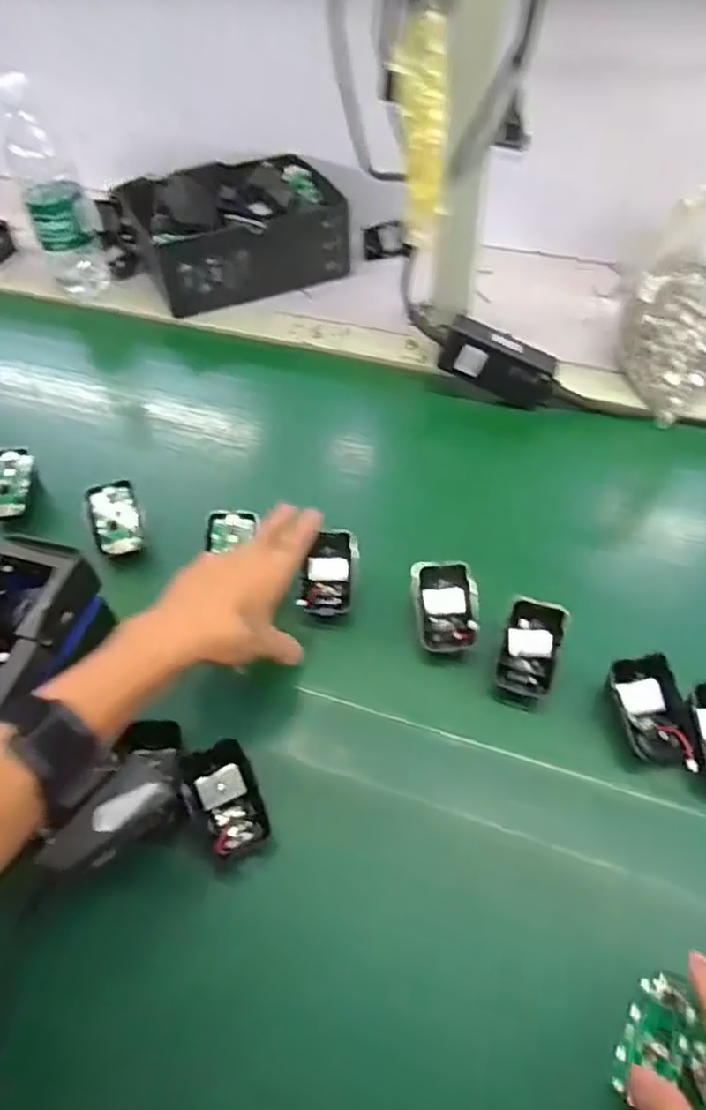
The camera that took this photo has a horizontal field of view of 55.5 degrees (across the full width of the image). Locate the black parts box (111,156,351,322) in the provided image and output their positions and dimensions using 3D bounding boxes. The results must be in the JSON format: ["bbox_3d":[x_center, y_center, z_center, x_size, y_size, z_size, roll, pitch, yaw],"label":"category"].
[{"bbox_3d":[-0.140,-0.414,0.848,0.247,0.086,0.183,-21,55,-14],"label":"black parts box"}]

